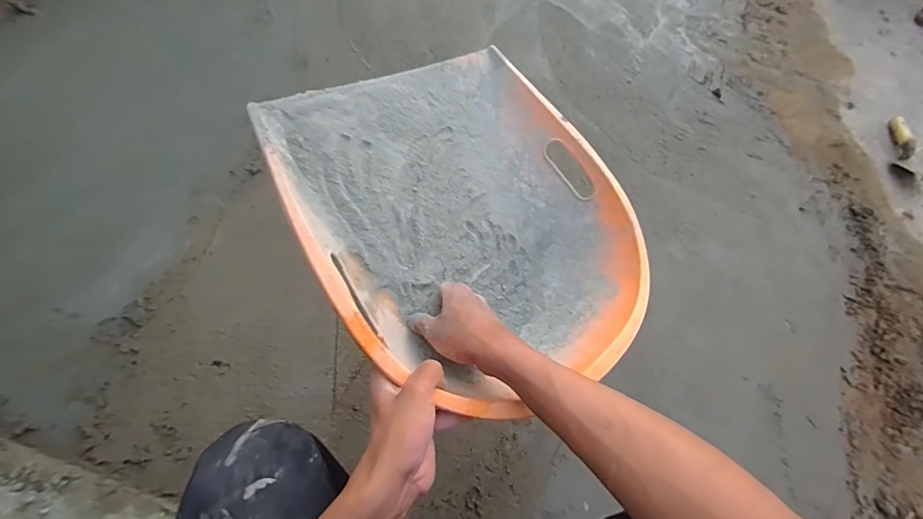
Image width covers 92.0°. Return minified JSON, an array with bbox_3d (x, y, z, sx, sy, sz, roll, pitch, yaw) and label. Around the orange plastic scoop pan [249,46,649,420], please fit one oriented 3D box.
[{"bbox_3d":[0.025,-0.050,0.504,0.400,0.160,0.400,-31,100,-37],"label":"orange plastic scoop pan"}]

